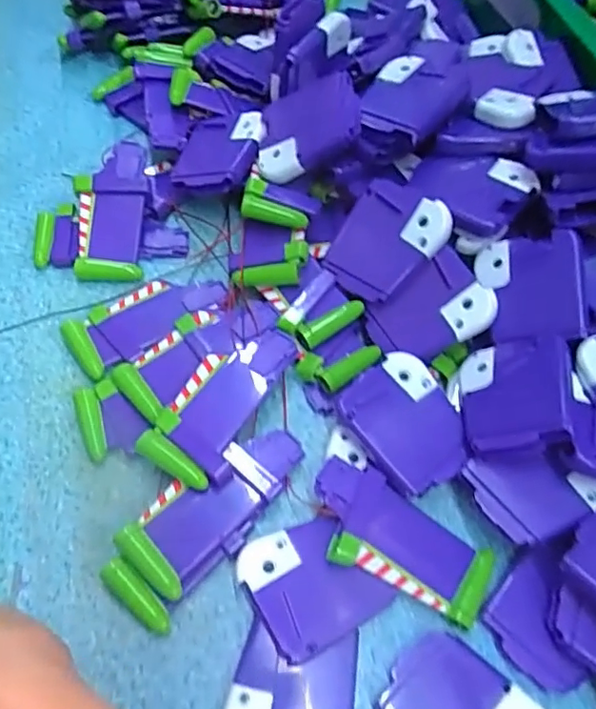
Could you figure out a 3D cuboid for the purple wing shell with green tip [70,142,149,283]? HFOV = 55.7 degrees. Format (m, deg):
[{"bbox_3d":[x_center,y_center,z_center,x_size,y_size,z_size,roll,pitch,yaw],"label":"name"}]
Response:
[{"bbox_3d":[-0.111,-0.086,0.340,0.040,0.020,0.088,3,77,4],"label":"purple wing shell with green tip"}]

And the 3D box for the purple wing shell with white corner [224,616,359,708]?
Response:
[{"bbox_3d":[-0.002,0.141,0.232,0.051,0.006,0.051,11,60,3],"label":"purple wing shell with white corner"}]

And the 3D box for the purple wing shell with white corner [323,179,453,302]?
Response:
[{"bbox_3d":[0.048,-0.059,0.302,0.051,0.006,0.059,30,96,17],"label":"purple wing shell with white corner"}]

